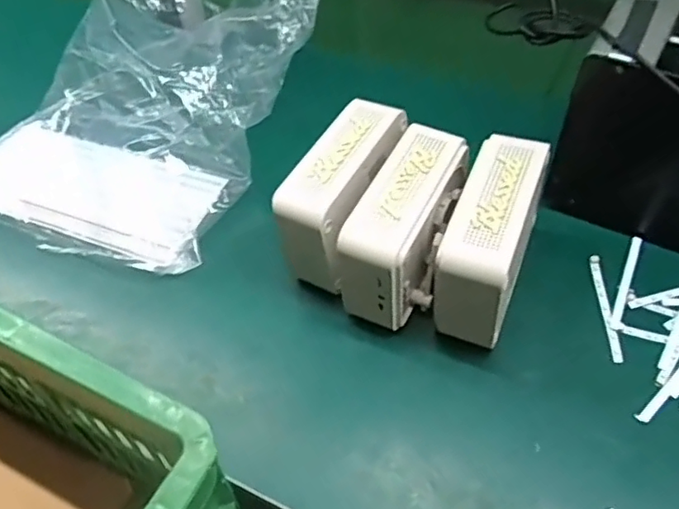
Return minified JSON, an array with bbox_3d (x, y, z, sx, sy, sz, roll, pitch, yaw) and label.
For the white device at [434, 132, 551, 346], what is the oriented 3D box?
[{"bbox_3d":[0.105,-0.005,0.418,0.049,0.100,0.123,16,54,17],"label":"white device"}]

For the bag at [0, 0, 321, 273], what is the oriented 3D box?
[{"bbox_3d":[-0.182,-0.157,0.558,0.271,0.124,0.323,24,56,22],"label":"bag"}]

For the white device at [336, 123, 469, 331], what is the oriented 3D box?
[{"bbox_3d":[0.049,-0.018,0.428,0.058,0.092,0.126,23,56,22],"label":"white device"}]

